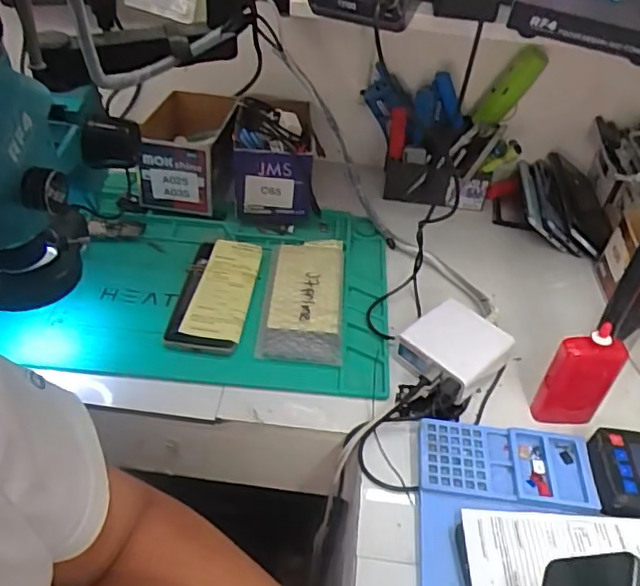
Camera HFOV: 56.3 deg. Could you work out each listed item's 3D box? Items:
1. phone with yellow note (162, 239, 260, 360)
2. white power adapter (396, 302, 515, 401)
[{"bbox_3d":[-0.119,-0.001,0.672,0.086,0.013,0.168,3,43,3],"label":"phone with yellow note"},{"bbox_3d":[0.134,0.057,0.611,0.086,0.034,0.088,-30,51,-29],"label":"white power adapter"}]

